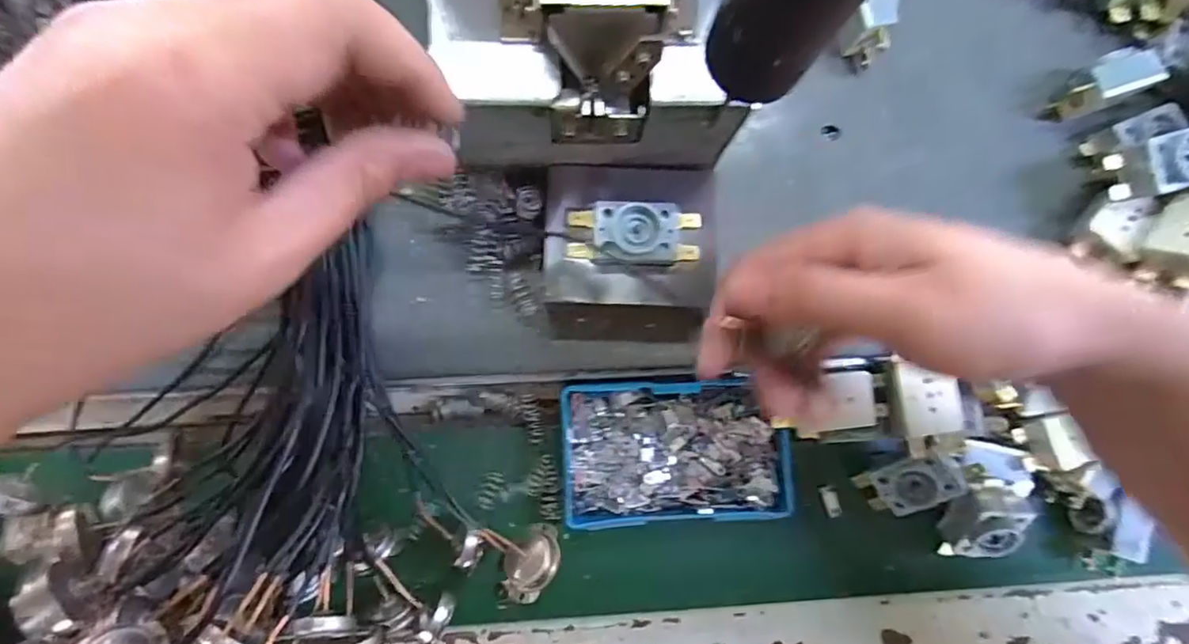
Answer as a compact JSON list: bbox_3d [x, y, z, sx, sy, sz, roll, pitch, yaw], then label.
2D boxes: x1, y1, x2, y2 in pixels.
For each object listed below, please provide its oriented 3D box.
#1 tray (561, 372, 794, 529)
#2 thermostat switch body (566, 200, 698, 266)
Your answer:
[{"bbox_3d":[0.041,0.066,0.304,0.112,0.019,0.070,-3,85,-5],"label":"tray"},{"bbox_3d":[0.019,-0.040,0.269,0.060,0.013,0.027,2,84,-5],"label":"thermostat switch body"}]

